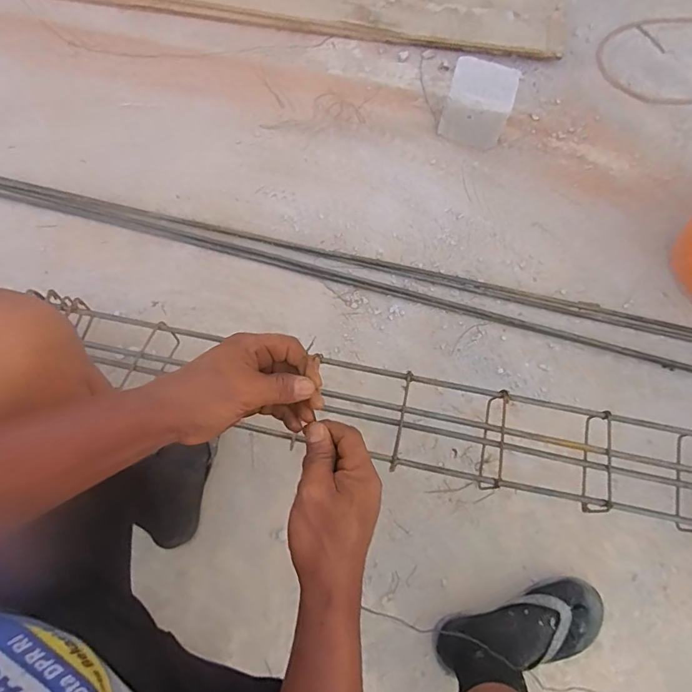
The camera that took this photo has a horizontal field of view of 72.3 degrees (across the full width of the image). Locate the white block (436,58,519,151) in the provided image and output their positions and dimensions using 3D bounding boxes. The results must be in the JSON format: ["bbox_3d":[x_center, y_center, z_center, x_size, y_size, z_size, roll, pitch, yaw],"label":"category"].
[{"bbox_3d":[0.283,-0.525,1.032,0.140,0.133,0.136,17,71,4],"label":"white block"}]

